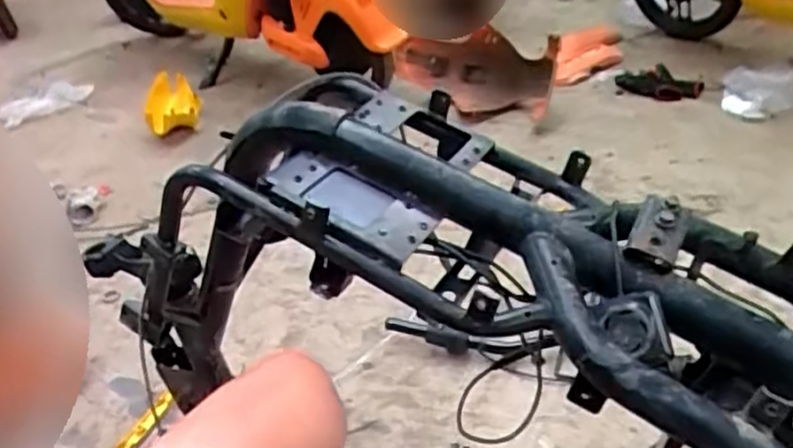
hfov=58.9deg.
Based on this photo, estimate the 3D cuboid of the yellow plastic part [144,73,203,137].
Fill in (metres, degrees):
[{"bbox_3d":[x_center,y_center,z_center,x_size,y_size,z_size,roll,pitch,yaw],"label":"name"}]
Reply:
[{"bbox_3d":[-0.561,-0.299,1.734,0.131,0.087,0.226,-18,34,-17],"label":"yellow plastic part"}]

